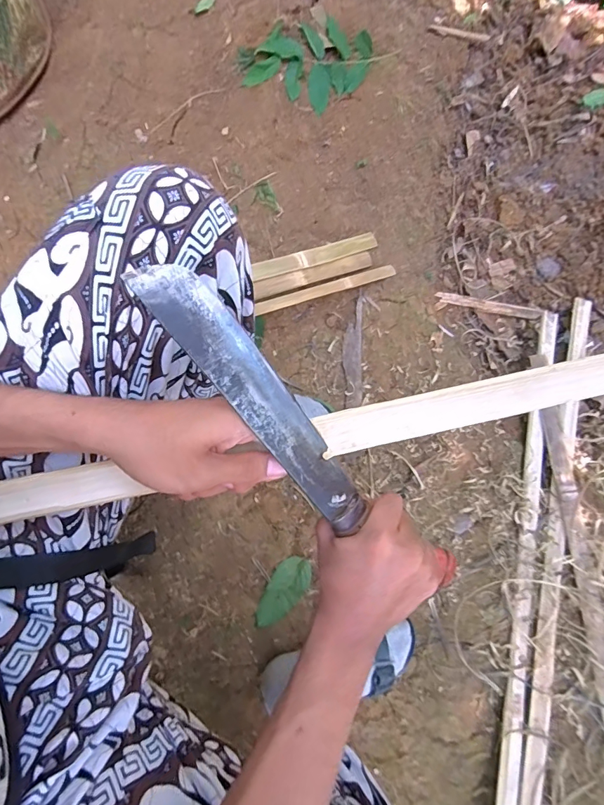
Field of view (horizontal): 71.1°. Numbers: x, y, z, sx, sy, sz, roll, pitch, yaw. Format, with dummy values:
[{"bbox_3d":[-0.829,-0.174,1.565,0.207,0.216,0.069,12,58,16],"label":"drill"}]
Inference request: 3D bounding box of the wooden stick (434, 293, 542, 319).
[{"bbox_3d":[0.394,-0.203,0.885,0.241,0.012,0.025,7,78,-11],"label":"wooden stick"}]

